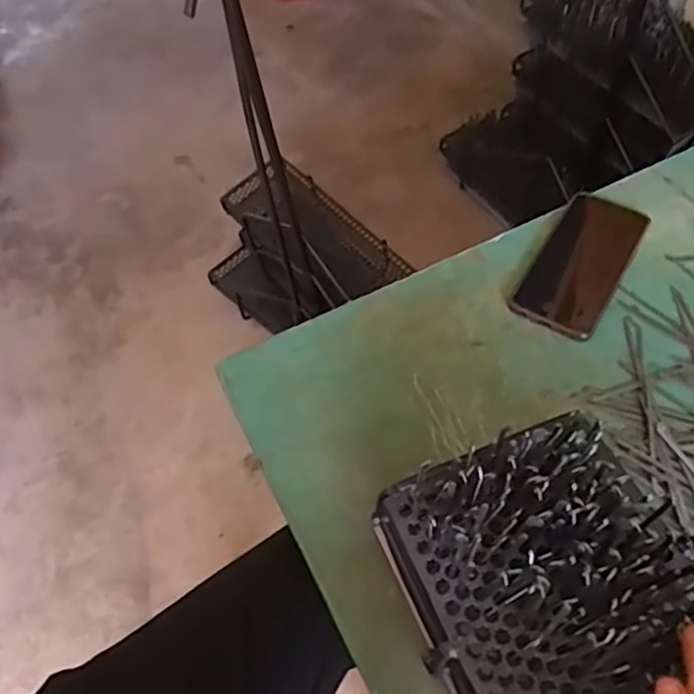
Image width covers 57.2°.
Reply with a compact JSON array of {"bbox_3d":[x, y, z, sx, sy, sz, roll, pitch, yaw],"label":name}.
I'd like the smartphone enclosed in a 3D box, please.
[{"bbox_3d":[0.216,-0.079,0.587,0.073,0.012,0.163,26,61,21],"label":"smartphone"}]

